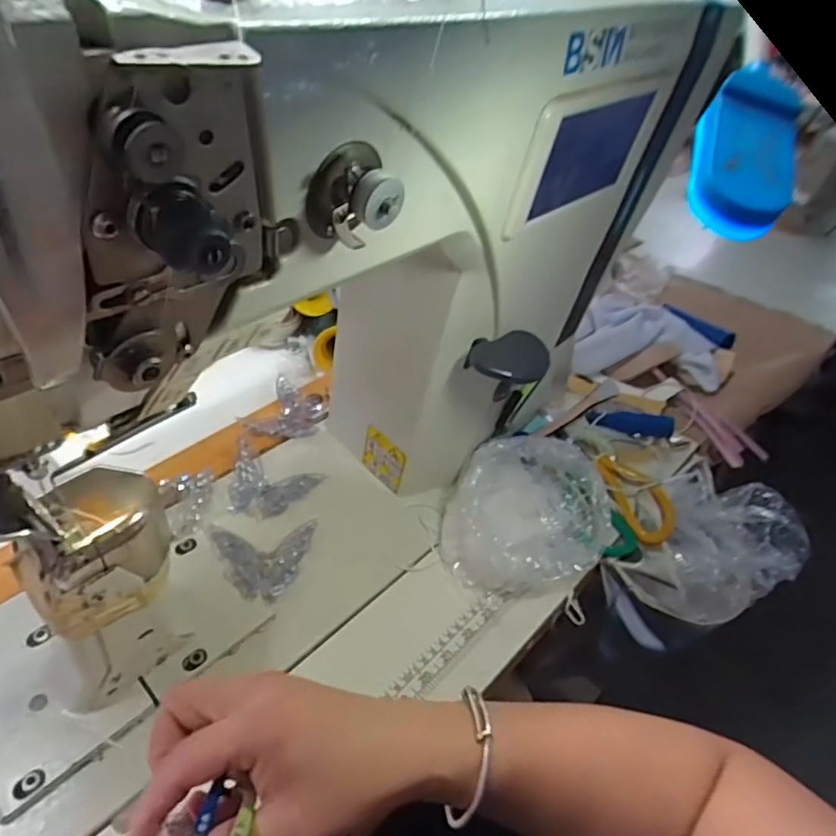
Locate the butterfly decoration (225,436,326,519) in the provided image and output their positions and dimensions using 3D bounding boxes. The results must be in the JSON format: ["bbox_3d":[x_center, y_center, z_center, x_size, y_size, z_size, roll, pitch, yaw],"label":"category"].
[{"bbox_3d":[-0.134,0.057,0.538,0.078,0.033,0.059,14,42,7],"label":"butterfly decoration"}]

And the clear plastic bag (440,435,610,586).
[{"bbox_3d":[0.094,0.083,0.521,0.133,0.086,0.113,-14,46,-22],"label":"clear plastic bag"}]

